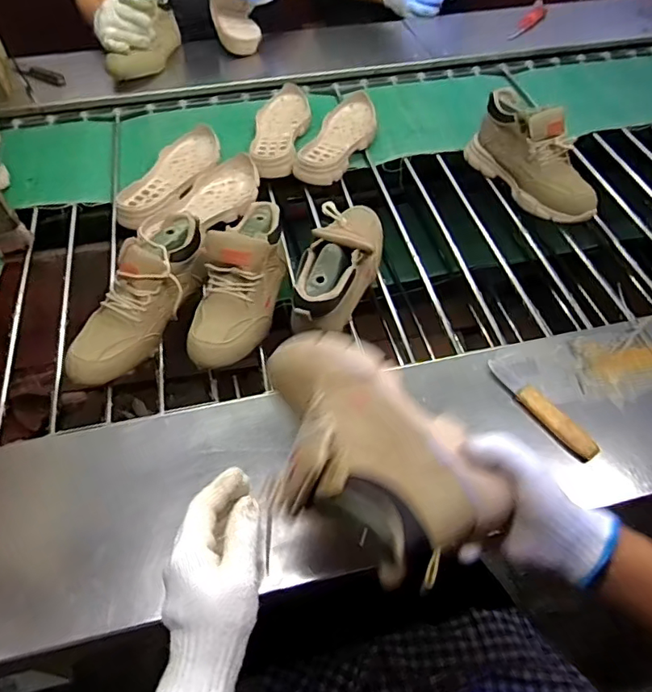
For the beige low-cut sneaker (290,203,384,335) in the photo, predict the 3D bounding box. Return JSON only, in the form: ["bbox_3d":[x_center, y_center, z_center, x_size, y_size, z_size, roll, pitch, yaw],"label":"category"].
[{"bbox_3d":[0.021,-0.135,0.771,0.098,0.111,0.283,18,55,12],"label":"beige low-cut sneaker"}]

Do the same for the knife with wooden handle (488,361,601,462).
[{"bbox_3d":[0.264,0.074,0.647,0.026,0.012,0.161,-29,59,-21],"label":"knife with wooden handle"}]

